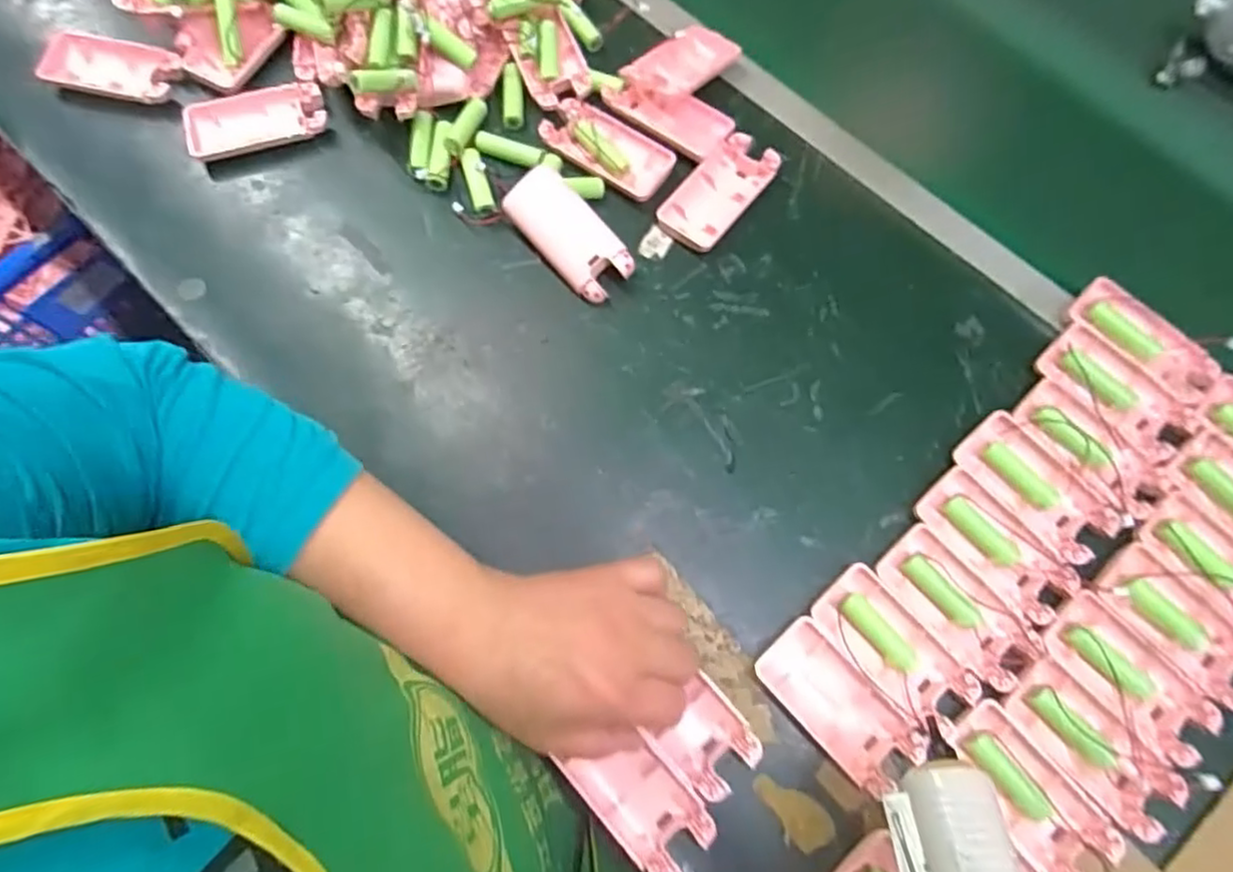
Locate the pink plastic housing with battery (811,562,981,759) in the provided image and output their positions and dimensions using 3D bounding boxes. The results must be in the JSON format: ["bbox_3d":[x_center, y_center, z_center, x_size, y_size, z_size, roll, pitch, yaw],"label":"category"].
[{"bbox_3d":[0.159,0.124,0.384,0.044,0.011,0.100,-40,77,-12],"label":"pink plastic housing with battery"}]

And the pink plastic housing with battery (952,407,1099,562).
[{"bbox_3d":[0.257,0.031,0.416,0.093,0.014,0.045,44,78,12],"label":"pink plastic housing with battery"}]

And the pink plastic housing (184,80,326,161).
[{"bbox_3d":[-0.260,-0.226,0.488,0.095,0.014,0.048,-14,74,-5],"label":"pink plastic housing"}]

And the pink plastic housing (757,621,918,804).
[{"bbox_3d":[0.123,0.151,0.378,0.044,0.013,0.094,-40,77,-11],"label":"pink plastic housing"}]

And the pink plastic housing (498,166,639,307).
[{"bbox_3d":[-0.034,-0.135,0.457,0.041,0.032,0.095,-41,77,-12],"label":"pink plastic housing"}]

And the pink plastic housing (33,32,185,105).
[{"bbox_3d":[-0.373,-0.272,0.500,0.101,0.015,0.049,11,73,3],"label":"pink plastic housing"}]

